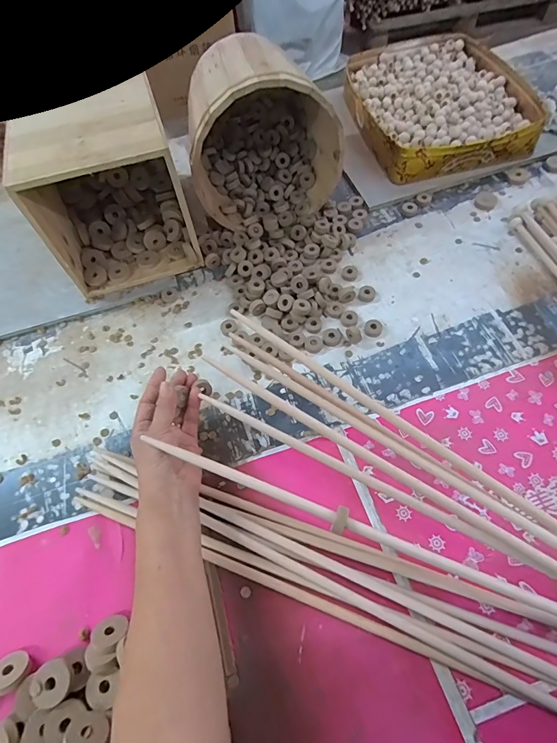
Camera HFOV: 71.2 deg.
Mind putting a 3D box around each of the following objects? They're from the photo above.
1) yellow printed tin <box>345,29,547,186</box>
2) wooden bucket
[{"bbox_3d":[0.306,-0.529,0.776,0.300,0.075,0.379,-12,61,-3],"label":"yellow printed tin"},{"bbox_3d":[-0.018,-0.387,0.631,0.224,0.218,0.220,-5,61,1],"label":"wooden bucket"}]

